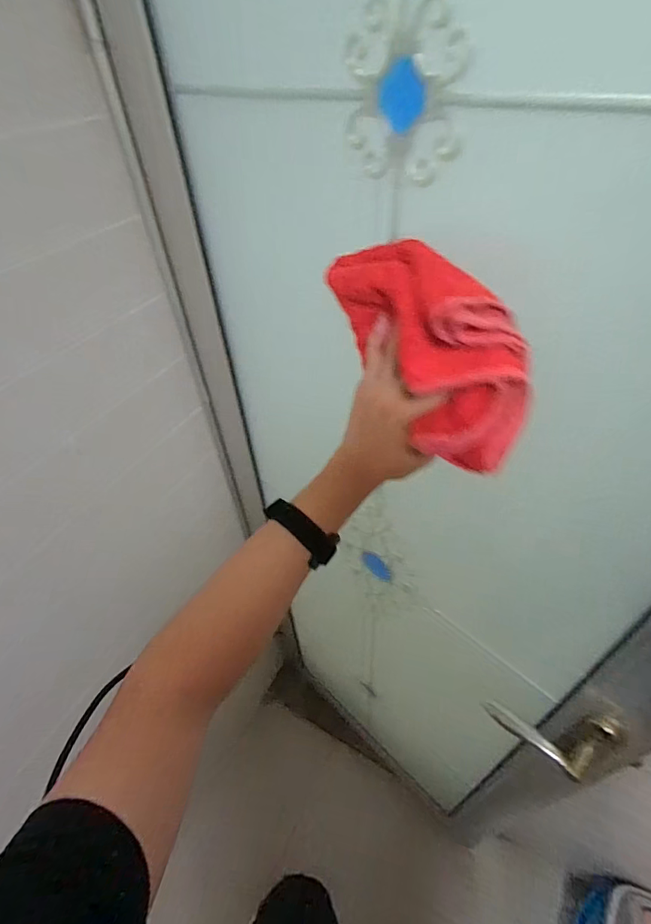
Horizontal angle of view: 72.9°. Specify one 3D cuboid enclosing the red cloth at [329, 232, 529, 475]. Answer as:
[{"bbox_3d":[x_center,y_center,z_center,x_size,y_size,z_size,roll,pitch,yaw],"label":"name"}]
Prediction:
[{"bbox_3d":[0.070,-0.082,0.334,0.058,0.135,0.173,-32,51,-25],"label":"red cloth"}]

